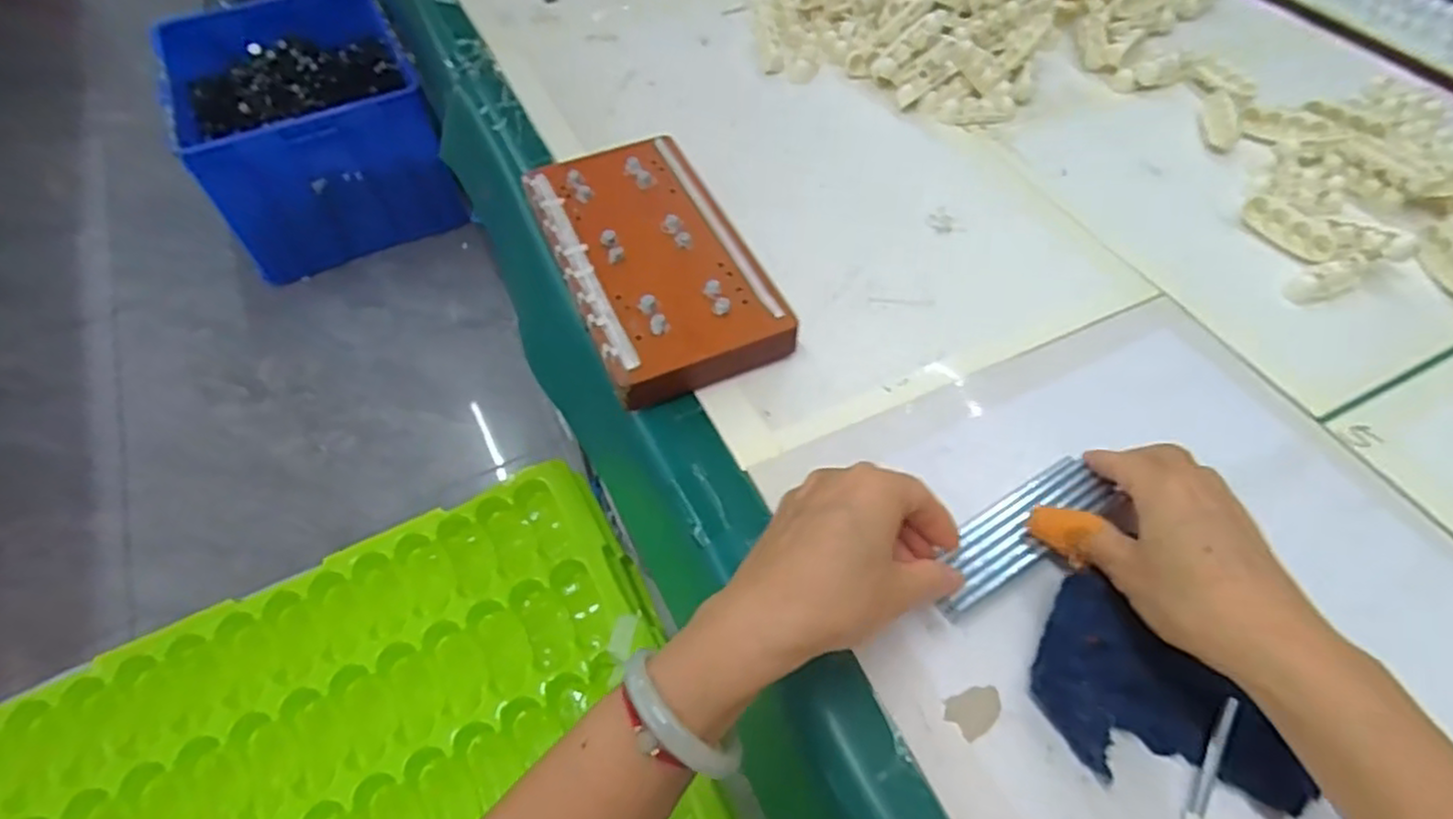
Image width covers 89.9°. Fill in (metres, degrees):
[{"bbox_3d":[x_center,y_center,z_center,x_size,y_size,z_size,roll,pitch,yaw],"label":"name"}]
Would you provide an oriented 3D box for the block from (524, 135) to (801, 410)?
[{"bbox_3d":[-0.049,-0.100,0.488,0.119,0.035,0.215,-21,56,-14],"label":"block"}]

